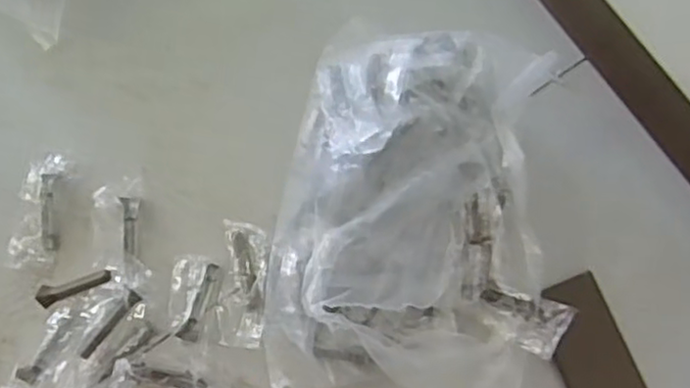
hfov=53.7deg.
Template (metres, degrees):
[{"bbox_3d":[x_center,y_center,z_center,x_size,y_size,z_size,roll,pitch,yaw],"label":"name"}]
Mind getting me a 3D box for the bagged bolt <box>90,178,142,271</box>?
[{"bbox_3d":[-0.178,0.024,0.529,0.034,0.015,0.069,-2,76,0],"label":"bagged bolt"}]

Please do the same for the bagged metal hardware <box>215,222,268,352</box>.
[{"bbox_3d":[-0.078,0.068,0.520,0.036,0.011,0.093,4,76,1],"label":"bagged metal hardware"}]

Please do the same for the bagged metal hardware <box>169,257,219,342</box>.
[{"bbox_3d":[-0.117,0.078,0.517,0.035,0.009,0.062,5,76,2],"label":"bagged metal hardware"}]

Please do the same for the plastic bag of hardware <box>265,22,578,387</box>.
[{"bbox_3d":[0.063,0.017,0.500,0.214,0.080,0.281,10,77,3],"label":"plastic bag of hardware"}]

